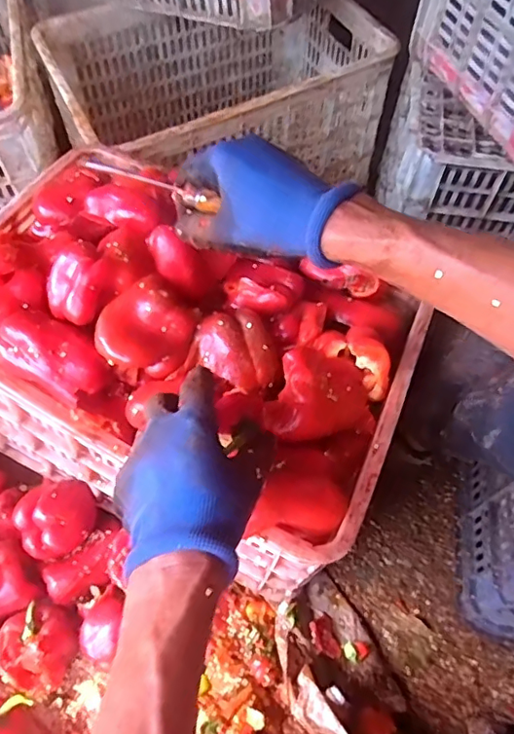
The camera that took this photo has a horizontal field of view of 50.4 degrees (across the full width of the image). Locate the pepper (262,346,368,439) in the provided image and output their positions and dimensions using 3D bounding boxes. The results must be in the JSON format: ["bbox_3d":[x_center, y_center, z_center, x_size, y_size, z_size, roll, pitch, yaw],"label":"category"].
[{"bbox_3d":[0.062,0.033,0.532,0.088,0.066,0.108,17,61,9],"label":"pepper"}]

